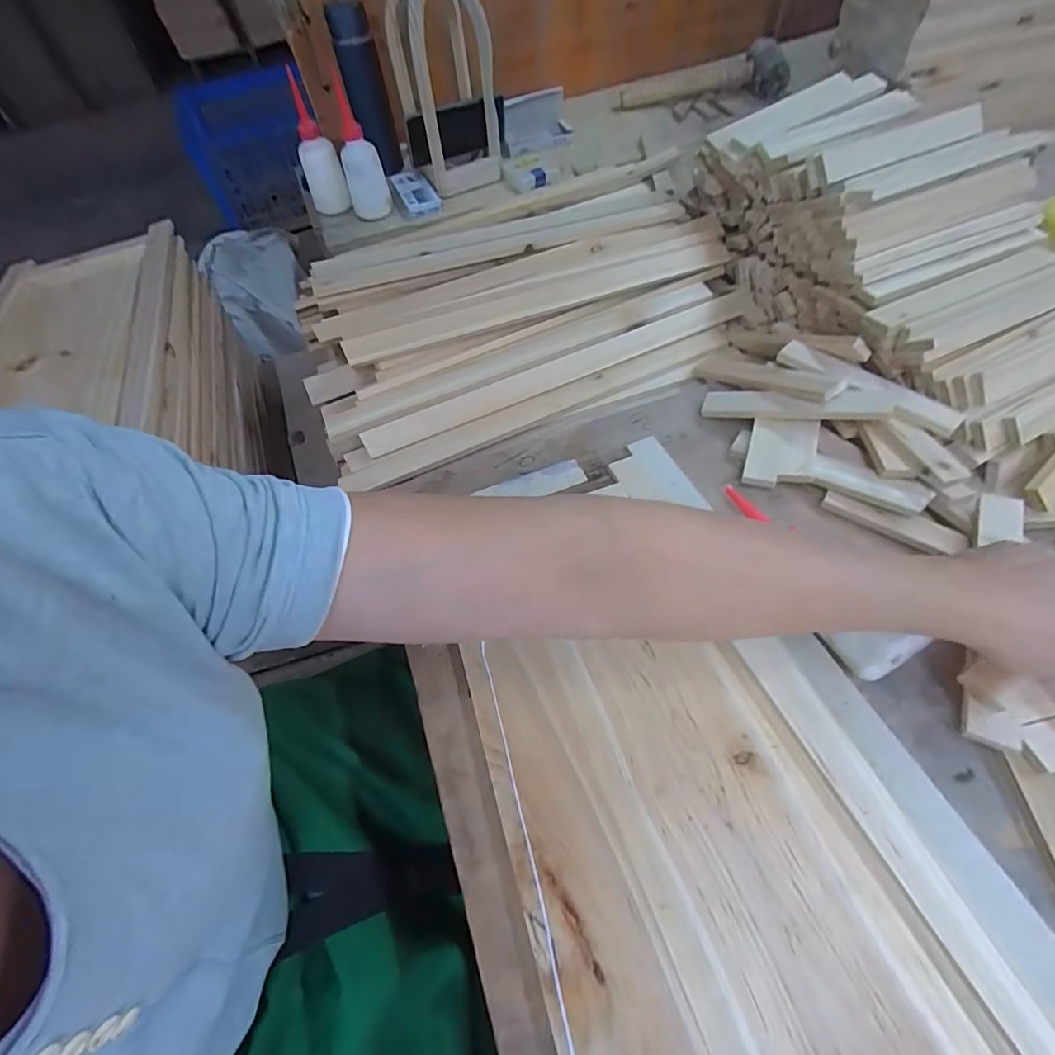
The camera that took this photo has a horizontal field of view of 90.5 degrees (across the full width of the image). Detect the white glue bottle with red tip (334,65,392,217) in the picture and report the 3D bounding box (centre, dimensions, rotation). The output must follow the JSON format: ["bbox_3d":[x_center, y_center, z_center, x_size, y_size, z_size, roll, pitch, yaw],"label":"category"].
[{"bbox_3d":[-0.256,-0.563,0.791,0.061,0.171,0.051,-20,56,-6],"label":"white glue bottle with red tip"}]

